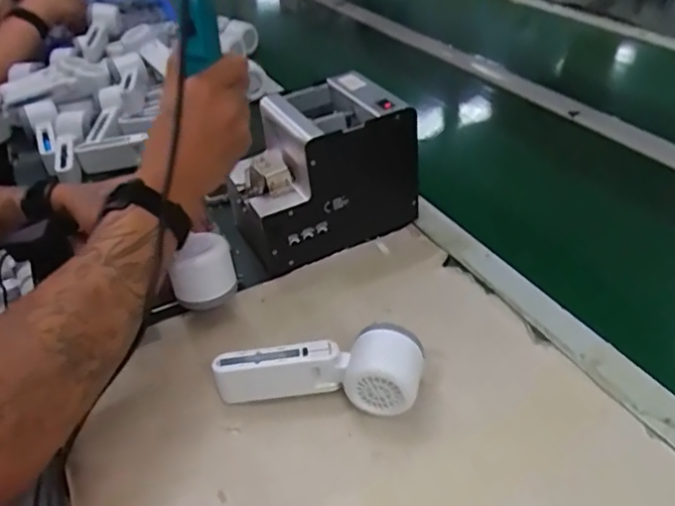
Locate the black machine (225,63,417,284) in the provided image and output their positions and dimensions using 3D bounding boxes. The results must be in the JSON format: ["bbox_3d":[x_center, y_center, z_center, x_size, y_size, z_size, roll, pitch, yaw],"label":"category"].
[{"bbox_3d":[-0.021,-0.088,0.662,0.184,0.151,0.129,-21,40,-16],"label":"black machine"}]

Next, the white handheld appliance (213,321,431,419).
[{"bbox_3d":[-0.016,0.098,0.498,0.171,0.051,0.051,-2,38,8],"label":"white handheld appliance"}]

